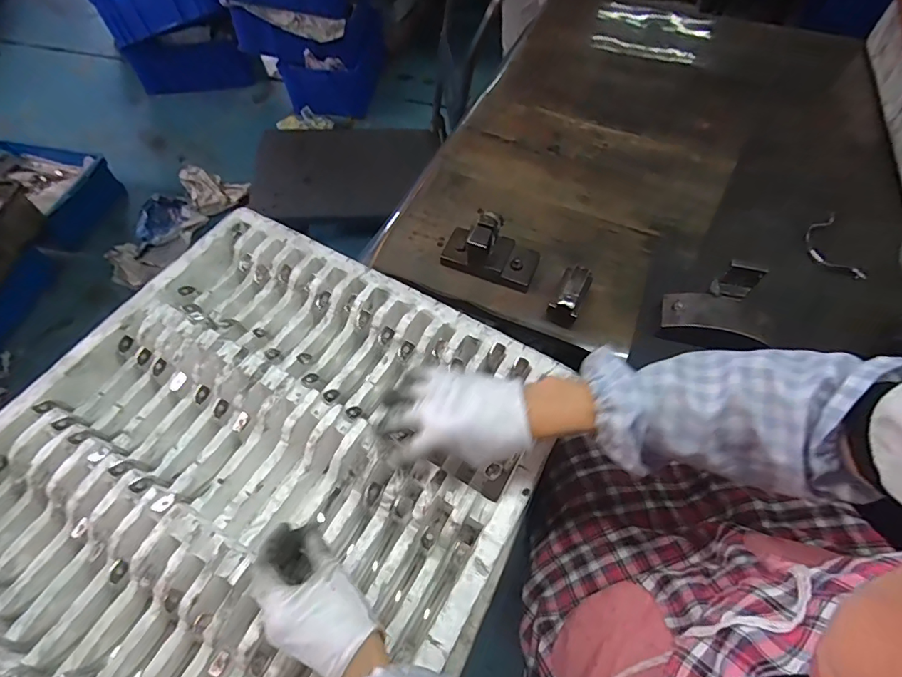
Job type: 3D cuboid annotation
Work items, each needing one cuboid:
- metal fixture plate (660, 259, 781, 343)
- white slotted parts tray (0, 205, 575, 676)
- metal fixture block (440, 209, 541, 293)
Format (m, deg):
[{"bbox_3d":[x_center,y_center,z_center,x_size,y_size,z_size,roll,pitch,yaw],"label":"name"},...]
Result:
[{"bbox_3d":[0.344,-0.044,0.576,0.140,0.077,0.062,14,60,8],"label":"metal fixture plate"},{"bbox_3d":[-0.212,0.141,0.521,0.539,0.062,0.539,27,63,15],"label":"white slotted parts tray"},{"bbox_3d":[0.057,-0.127,0.670,0.134,0.071,0.066,21,62,12],"label":"metal fixture block"}]

